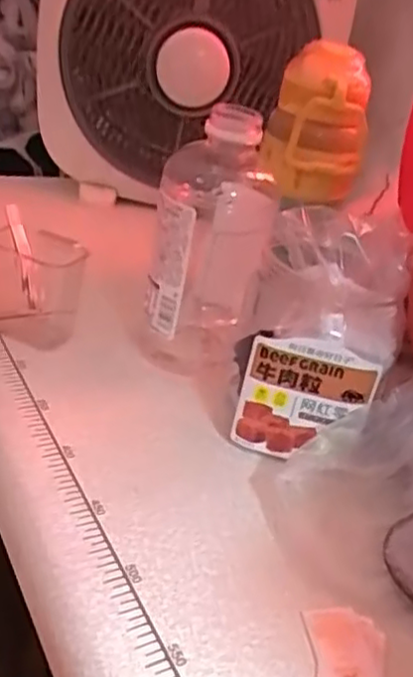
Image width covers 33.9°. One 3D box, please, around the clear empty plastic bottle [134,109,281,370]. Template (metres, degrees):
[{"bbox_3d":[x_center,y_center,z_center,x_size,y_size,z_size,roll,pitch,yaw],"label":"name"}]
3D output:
[{"bbox_3d":[0.000,-0.068,0.504,0.086,0.185,0.062,6,32,-6],"label":"clear empty plastic bottle"}]

